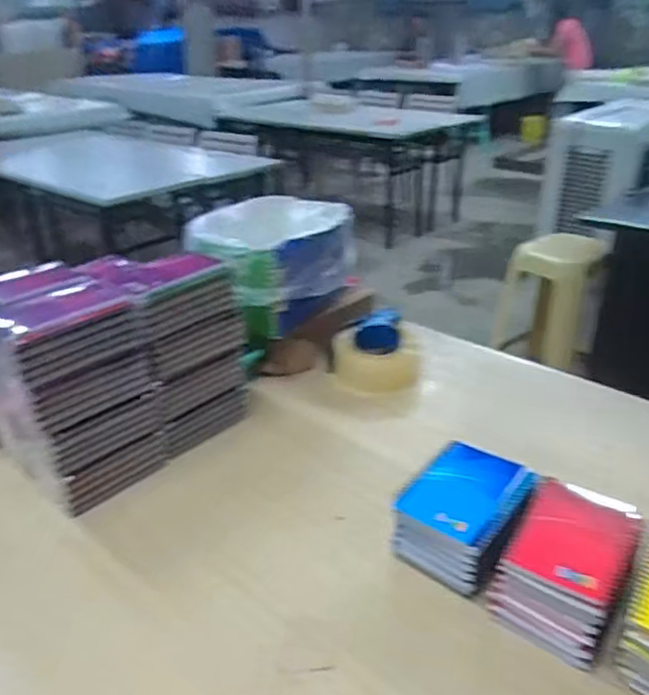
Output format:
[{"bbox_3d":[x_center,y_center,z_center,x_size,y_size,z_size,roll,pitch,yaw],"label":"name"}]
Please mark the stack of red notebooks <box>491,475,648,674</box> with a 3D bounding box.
[{"bbox_3d":[0.225,0.197,0.567,0.098,0.073,0.143,17,34,33],"label":"stack of red notebooks"}]

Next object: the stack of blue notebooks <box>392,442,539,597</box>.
[{"bbox_3d":[0.143,0.168,0.624,0.102,0.074,0.134,17,34,32],"label":"stack of blue notebooks"}]

